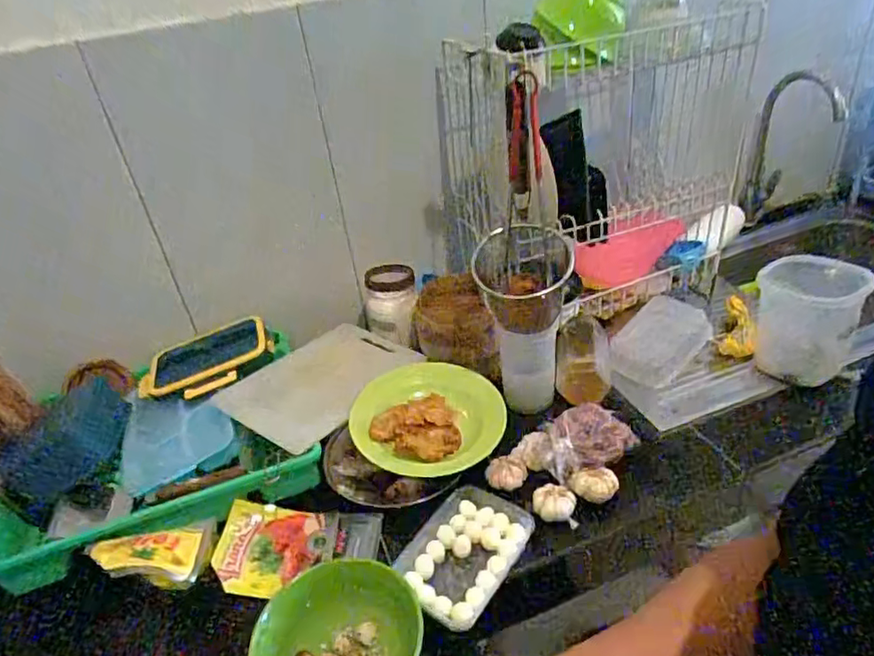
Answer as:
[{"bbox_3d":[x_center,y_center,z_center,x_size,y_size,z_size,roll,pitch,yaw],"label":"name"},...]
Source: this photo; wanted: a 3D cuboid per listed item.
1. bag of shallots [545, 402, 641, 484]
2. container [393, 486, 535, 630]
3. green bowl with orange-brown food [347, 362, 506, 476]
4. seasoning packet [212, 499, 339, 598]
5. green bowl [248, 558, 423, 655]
[{"bbox_3d":[0.198,0.149,0.787,0.133,0.061,0.065,-23,37,-21],"label":"bag of shallots"},{"bbox_3d":[0.028,0.276,0.719,0.123,0.044,0.162,20,43,34],"label":"container"},{"bbox_3d":[-0.011,0.120,0.843,0.212,0.040,0.192,-7,34,1],"label":"green bowl with orange-brown food"},{"bbox_3d":[-0.210,0.287,0.760,0.144,0.009,0.115,6,51,3],"label":"seasoning packet"},{"bbox_3d":[-0.106,0.327,0.621,0.143,0.061,0.178,24,45,38],"label":"green bowl"}]

